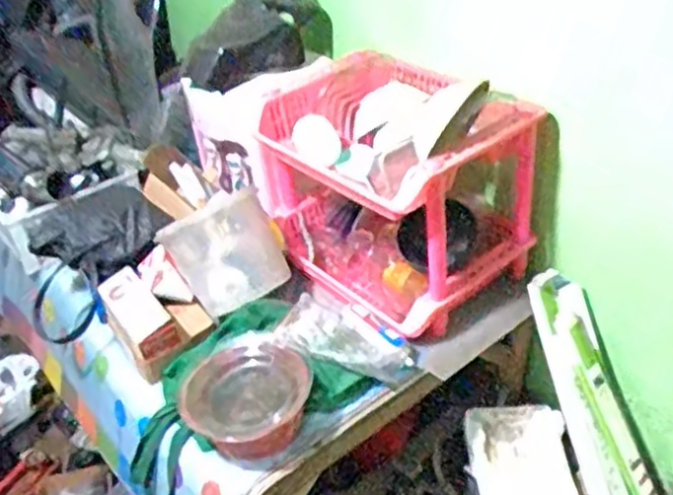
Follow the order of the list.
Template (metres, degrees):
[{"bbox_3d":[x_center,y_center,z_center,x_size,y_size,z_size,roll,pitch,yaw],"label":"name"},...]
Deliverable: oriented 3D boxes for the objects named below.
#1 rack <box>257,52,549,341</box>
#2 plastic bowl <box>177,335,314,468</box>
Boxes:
[{"bbox_3d":[0.099,-0.116,1.358,0.352,0.387,0.464,-32,42,-30],"label":"rack"},{"bbox_3d":[-0.148,0.245,1.159,0.208,0.107,0.177,-19,37,-15],"label":"plastic bowl"}]

